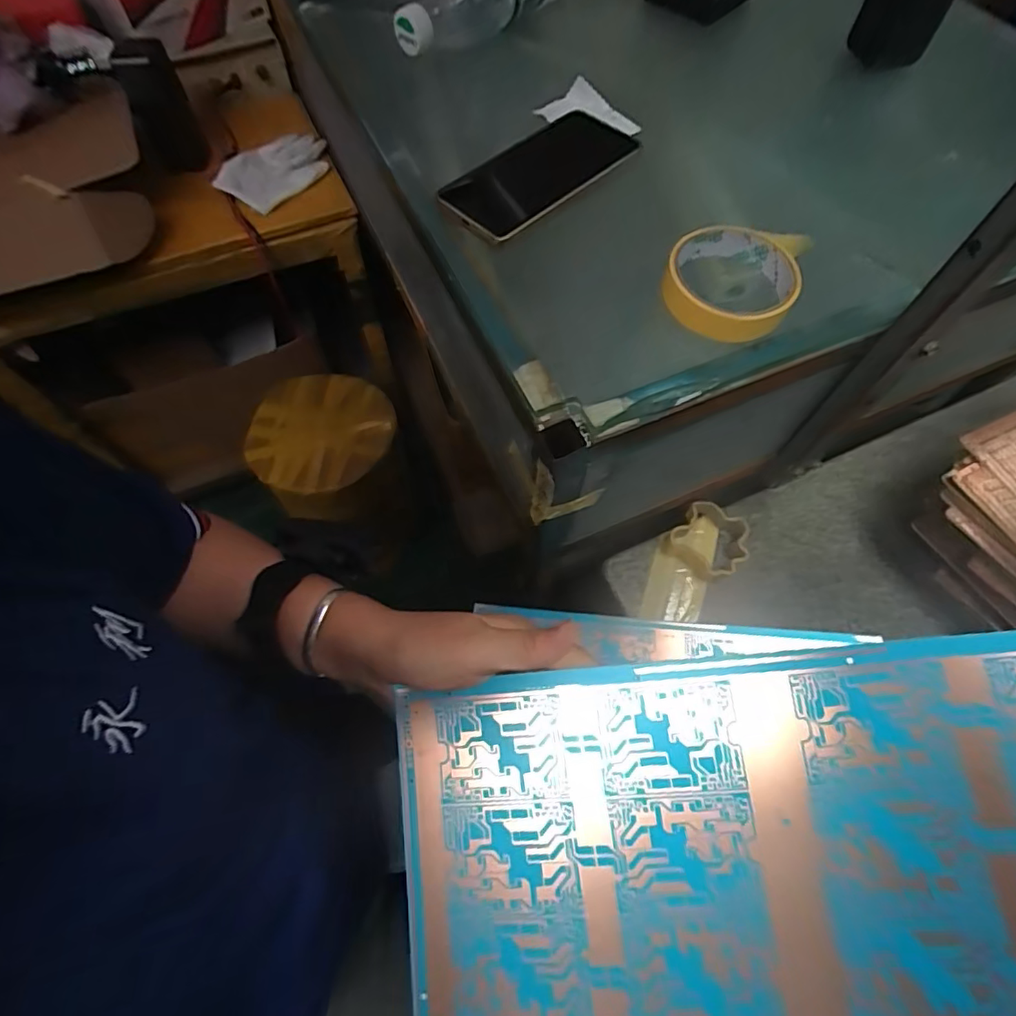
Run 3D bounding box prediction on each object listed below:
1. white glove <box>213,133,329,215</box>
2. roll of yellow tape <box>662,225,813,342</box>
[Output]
[{"bbox_3d":[-0.305,-0.453,0.709,0.086,0.032,0.154,25,67,12],"label":"white glove"},{"bbox_3d":[0.152,-0.158,0.362,0.084,0.028,0.087,0,64,0],"label":"roll of yellow tape"}]

